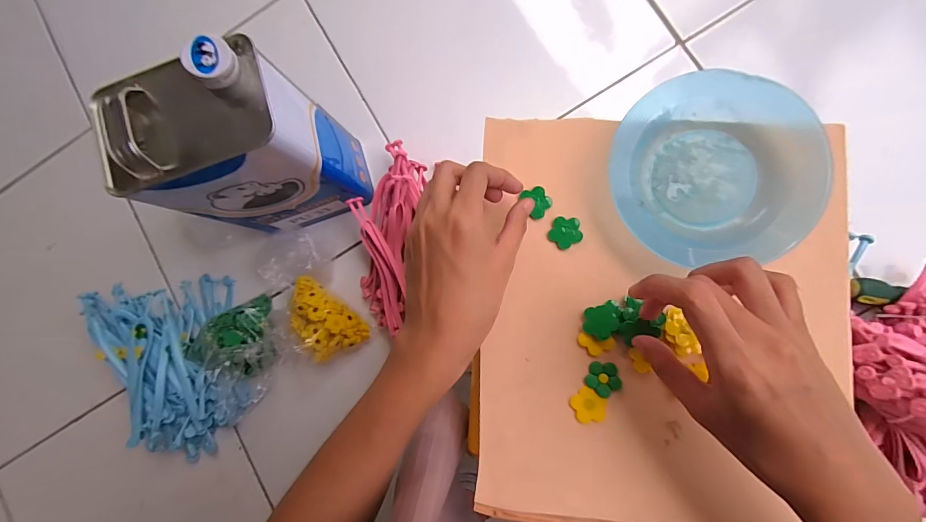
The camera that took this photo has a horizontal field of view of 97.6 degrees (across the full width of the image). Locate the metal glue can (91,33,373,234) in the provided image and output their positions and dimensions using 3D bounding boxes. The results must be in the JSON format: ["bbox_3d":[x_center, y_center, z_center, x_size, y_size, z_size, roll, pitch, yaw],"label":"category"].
[{"bbox_3d":[-0.234,-0.120,0.464,0.166,0.275,0.114,-18,83,6],"label":"metal glue can"}]

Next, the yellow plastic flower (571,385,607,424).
[{"bbox_3d":[0.087,0.101,0.281,0.024,0.004,0.023,-1,85,8],"label":"yellow plastic flower"}]

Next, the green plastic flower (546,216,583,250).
[{"bbox_3d":[0.074,-0.021,0.292,0.023,0.004,0.023,45,92,9],"label":"green plastic flower"}]

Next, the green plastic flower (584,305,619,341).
[{"bbox_3d":[0.095,0.042,0.281,0.022,0.006,0.022,31,90,9],"label":"green plastic flower"}]

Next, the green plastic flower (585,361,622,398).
[{"bbox_3d":[0.097,0.081,0.281,0.023,0.004,0.023,-1,85,8],"label":"green plastic flower"}]

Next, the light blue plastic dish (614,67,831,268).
[{"bbox_3d":[0.164,-0.060,0.270,0.122,0.023,0.119,-1,85,8],"label":"light blue plastic dish"}]

